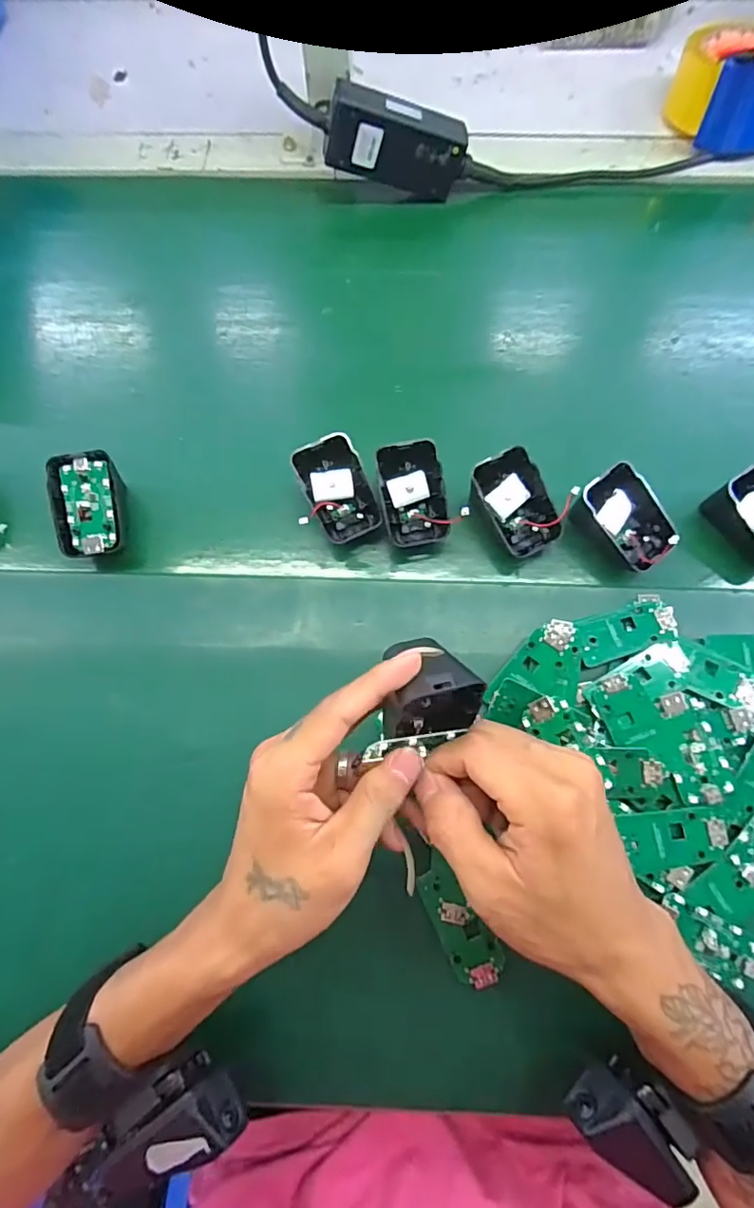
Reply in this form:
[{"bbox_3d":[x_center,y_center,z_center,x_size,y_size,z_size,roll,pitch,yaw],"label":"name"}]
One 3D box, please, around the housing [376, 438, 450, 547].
[{"bbox_3d":[0.027,-0.077,0.371,0.047,0.024,0.069,-23,100,4],"label":"housing"}]

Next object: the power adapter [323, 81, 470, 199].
[{"bbox_3d":[0.019,-0.389,0.455,0.121,0.051,0.026,3,71,-17],"label":"power adapter"}]

